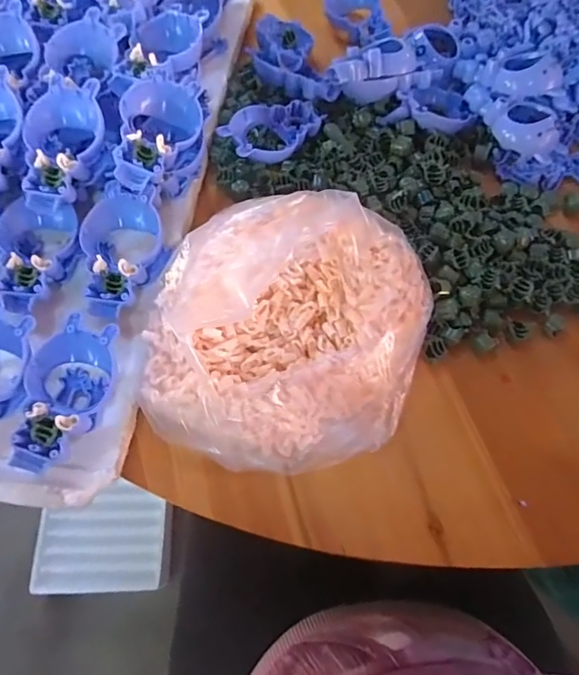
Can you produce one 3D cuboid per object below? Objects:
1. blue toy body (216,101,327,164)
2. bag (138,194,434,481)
[{"bbox_3d":[-0.015,-0.191,0.433,0.095,0.027,0.059,-29,70,-11],"label":"blue toy body"},{"bbox_3d":[0.001,-0.009,0.361,0.188,0.049,0.204,17,68,7],"label":"bag"}]

